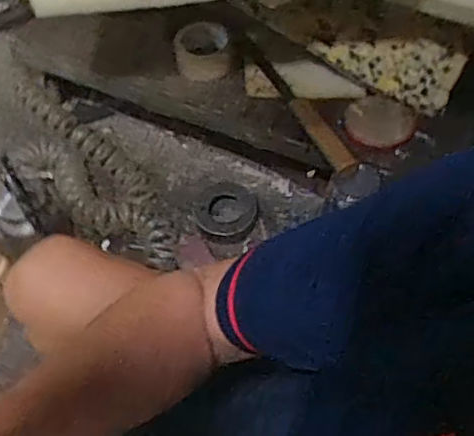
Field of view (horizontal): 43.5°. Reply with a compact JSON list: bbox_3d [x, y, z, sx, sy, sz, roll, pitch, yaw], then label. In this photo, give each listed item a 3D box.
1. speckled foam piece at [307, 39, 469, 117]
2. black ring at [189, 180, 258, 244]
[{"bbox_3d":[0.238,-0.252,0.920,0.216,0.024,0.118,29,79,-1],"label":"speckled foam piece"},{"bbox_3d":[-0.021,-0.012,1.040,0.111,0.034,0.124,5,56,5],"label":"black ring"}]

